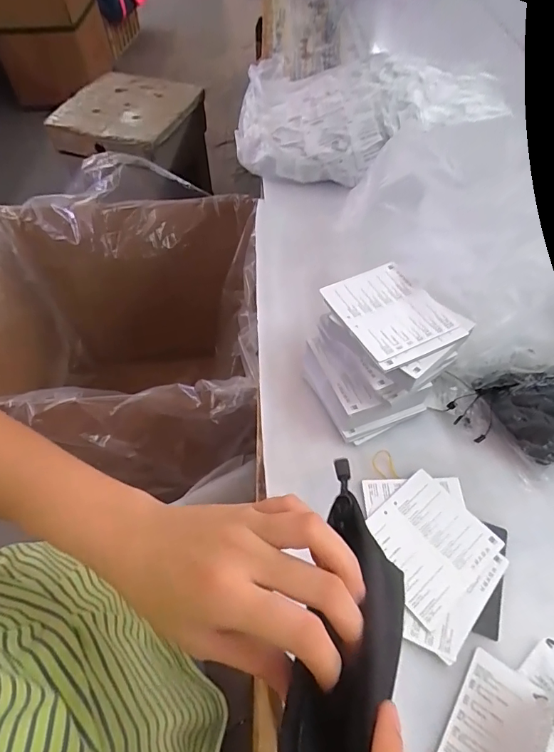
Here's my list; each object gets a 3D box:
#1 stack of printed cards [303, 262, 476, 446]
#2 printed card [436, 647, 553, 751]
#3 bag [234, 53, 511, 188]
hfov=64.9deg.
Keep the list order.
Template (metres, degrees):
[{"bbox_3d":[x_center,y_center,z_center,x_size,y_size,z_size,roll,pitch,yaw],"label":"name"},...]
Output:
[{"bbox_3d":[0.098,-0.023,0.435,0.123,0.098,0.123,-24,57,-15],"label":"stack of printed cards"},{"bbox_3d":[0.150,0.248,0.297,0.058,0.005,0.088,29,60,23],"label":"printed card"},{"bbox_3d":[0.132,-0.434,0.706,0.378,0.112,0.331,0,54,1],"label":"bag"}]

